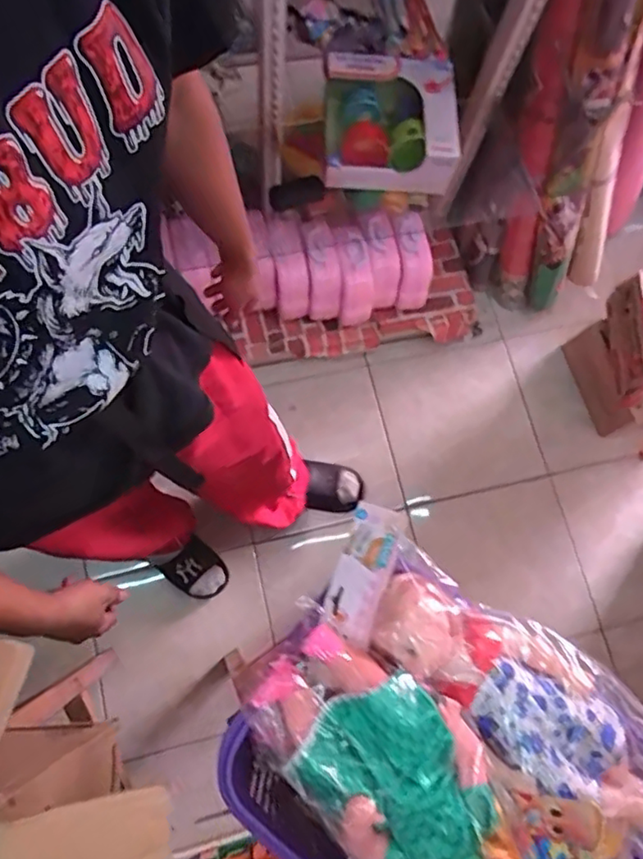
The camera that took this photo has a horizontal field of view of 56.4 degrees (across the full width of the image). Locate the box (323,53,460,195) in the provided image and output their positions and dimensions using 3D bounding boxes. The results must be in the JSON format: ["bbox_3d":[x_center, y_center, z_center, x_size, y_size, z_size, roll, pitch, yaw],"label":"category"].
[{"bbox_3d":[0.126,-0.578,1.155,0.241,0.106,0.239,-1,76,-2],"label":"box"}]

